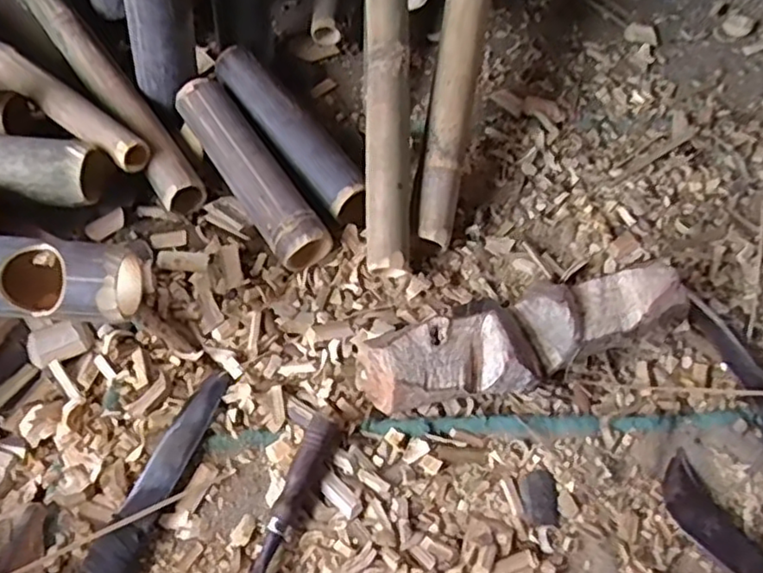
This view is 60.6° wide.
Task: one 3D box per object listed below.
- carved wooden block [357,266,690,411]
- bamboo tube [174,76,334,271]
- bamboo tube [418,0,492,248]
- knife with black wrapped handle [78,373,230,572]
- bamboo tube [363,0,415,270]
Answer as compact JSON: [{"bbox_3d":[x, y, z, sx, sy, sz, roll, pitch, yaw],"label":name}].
[{"bbox_3d":[0.145,0.047,0.655,0.334,0.058,0.106,-14,62,-13],"label":"carved wooden block"},{"bbox_3d":[-0.147,-0.129,0.735,0.059,0.055,0.265,-30,66,-19],"label":"bamboo tube"},{"bbox_3d":[0.109,-0.364,0.768,0.057,0.042,0.648,10,80,2],"label":"bamboo tube"},{"bbox_3d":[-0.206,0.186,0.571,0.039,0.018,0.253,22,61,9],"label":"knife with black wrapped handle"},{"bbox_3d":[0.006,-0.339,0.725,0.053,0.042,0.642,0,83,-4],"label":"bamboo tube"}]

